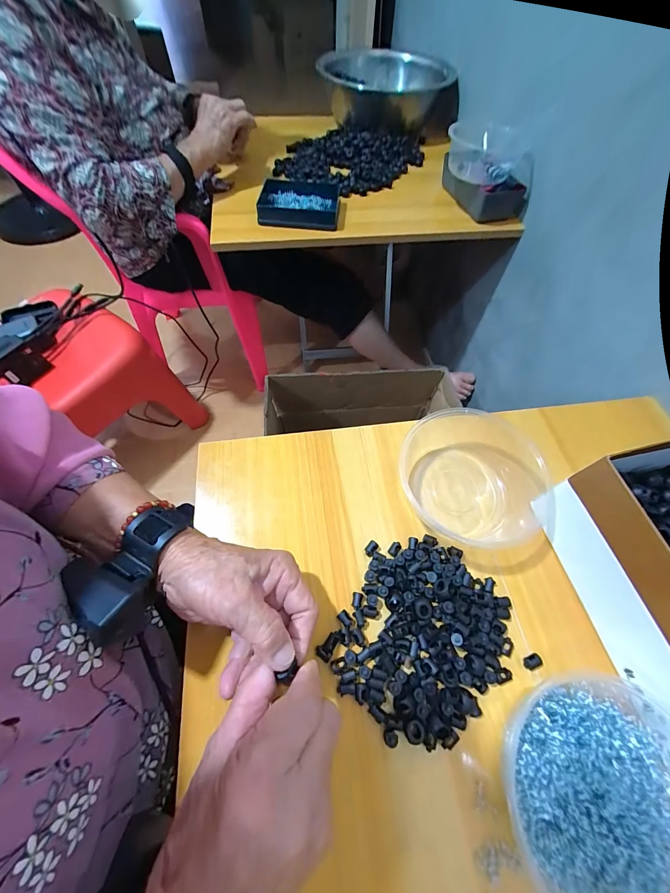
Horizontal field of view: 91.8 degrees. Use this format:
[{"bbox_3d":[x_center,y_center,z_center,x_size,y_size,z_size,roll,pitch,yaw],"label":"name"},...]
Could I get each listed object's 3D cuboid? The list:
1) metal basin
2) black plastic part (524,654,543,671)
[{"bbox_3d":[0.111,-0.878,0.803,0.291,0.099,0.323,41,67,18],"label":"metal basin"},{"bbox_3d":[0.172,0.187,0.282,0.015,0.009,0.009,-23,65,-15],"label":"black plastic part"}]

